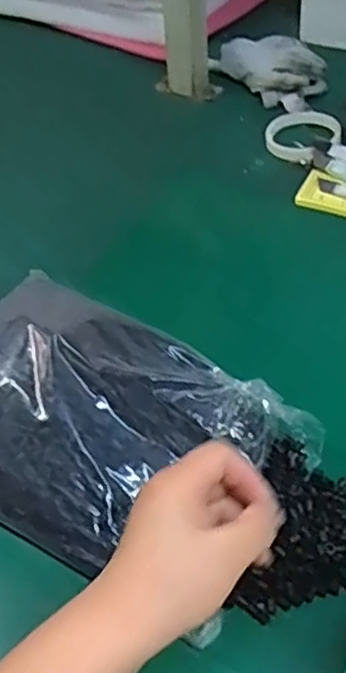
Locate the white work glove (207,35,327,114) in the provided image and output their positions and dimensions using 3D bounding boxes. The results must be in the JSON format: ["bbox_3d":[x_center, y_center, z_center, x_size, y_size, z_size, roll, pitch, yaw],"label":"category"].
[{"bbox_3d":[0.131,-0.355,0.881,0.100,0.039,0.143,-33,52,-22],"label":"white work glove"}]

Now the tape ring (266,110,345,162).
[{"bbox_3d":[0.149,-0.237,0.793,0.089,0.014,0.087,-3,47,4],"label":"tape ring"}]

